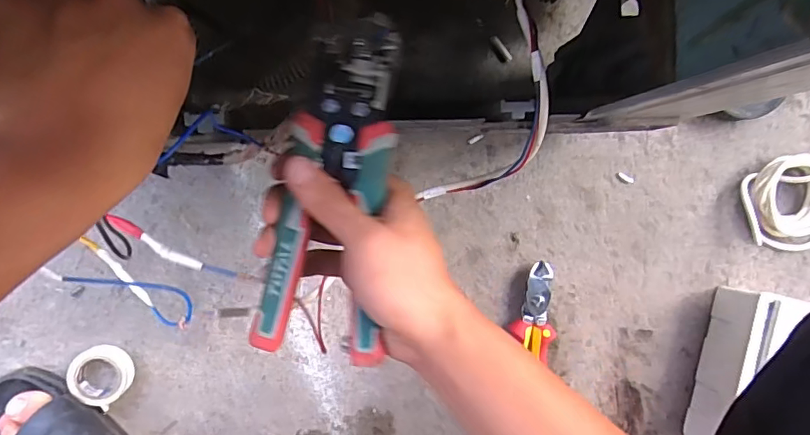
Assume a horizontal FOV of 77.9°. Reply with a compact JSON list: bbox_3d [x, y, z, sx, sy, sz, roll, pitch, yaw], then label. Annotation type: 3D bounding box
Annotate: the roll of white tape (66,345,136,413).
[{"bbox_3d":[-0.305,0.158,0.509,0.058,0.022,0.058,0,91,-7],"label":"roll of white tape"}]

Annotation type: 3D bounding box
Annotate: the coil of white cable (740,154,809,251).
[{"bbox_3d":[0.458,-0.017,0.588,0.133,0.034,0.106,8,90,-7],"label":"coil of white cable"}]

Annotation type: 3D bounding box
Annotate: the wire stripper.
[{"bbox_3d":[-0.036,-0.015,0.307,0.075,0.017,0.205,12,95,-7],"label":"wire stripper"}]

